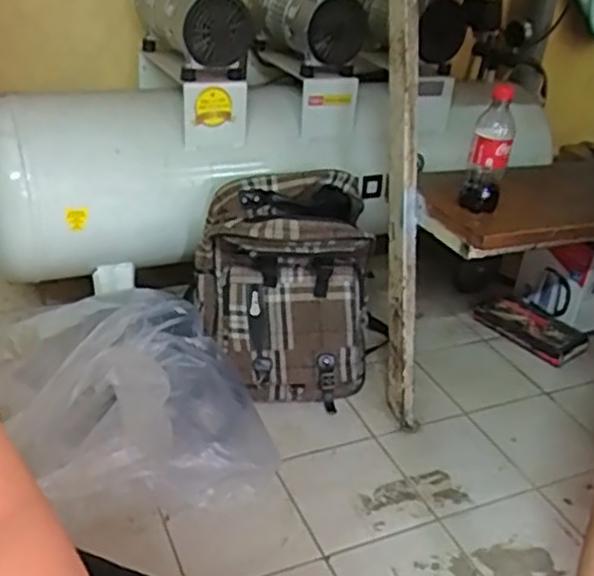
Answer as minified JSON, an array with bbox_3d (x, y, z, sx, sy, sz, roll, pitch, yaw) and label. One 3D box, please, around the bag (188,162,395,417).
[{"bbox_3d":[-0.016,0.001,1.235,0.305,0.350,0.201,-5,33,-16],"label":"bag"}]

